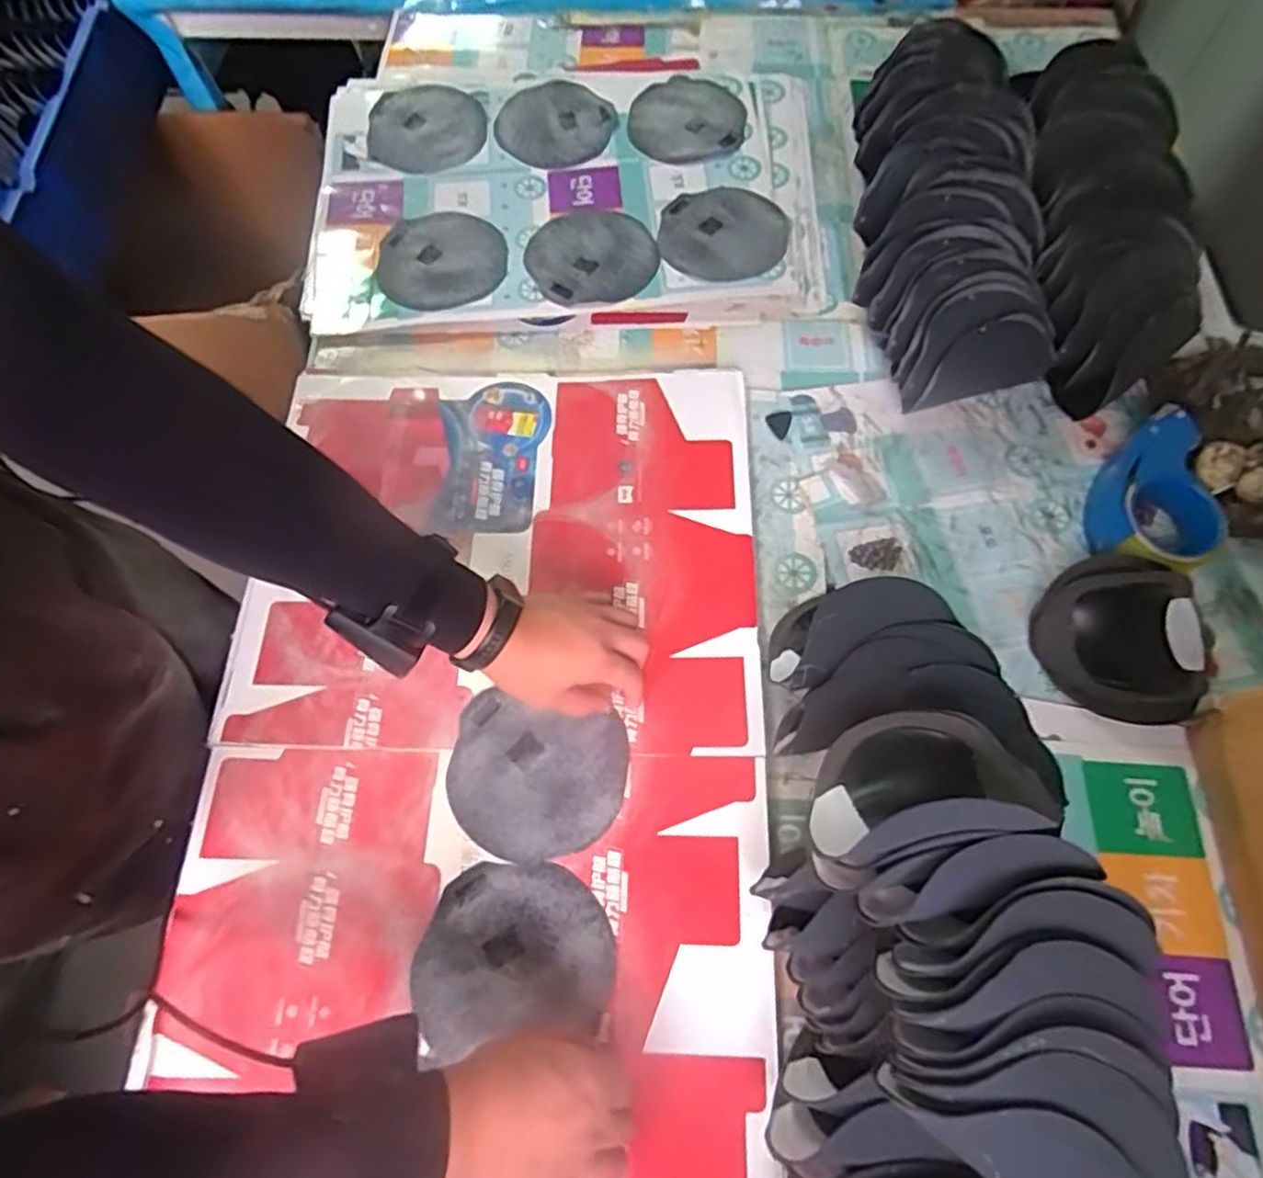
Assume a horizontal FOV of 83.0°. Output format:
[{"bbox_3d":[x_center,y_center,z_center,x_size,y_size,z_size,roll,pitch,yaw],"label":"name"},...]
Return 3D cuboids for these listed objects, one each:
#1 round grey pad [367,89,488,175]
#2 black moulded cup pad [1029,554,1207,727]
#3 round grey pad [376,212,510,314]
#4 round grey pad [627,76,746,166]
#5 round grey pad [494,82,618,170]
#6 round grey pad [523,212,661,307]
[{"bbox_3d":[-0.258,-0.574,0.897,0.145,0.013,0.138,-4,67,-3],"label":"round grey pad"},{"bbox_3d":[0.428,0.042,0.617,0.136,0.056,0.134,25,69,9],"label":"black moulded cup pad"},{"bbox_3d":[-0.217,-0.377,0.815,0.146,0.014,0.152,0,67,-1],"label":"round grey pad"},{"bbox_3d":[0.072,-0.593,0.899,0.142,0.010,0.171,16,68,6],"label":"round grey pad"},{"bbox_3d":[-0.098,-0.590,0.900,0.141,0.009,0.155,0,67,-1],"label":"round grey pad"},{"bbox_3d":[-0.045,-0.376,0.810,0.146,0.009,0.139,0,67,-1],"label":"round grey pad"}]

